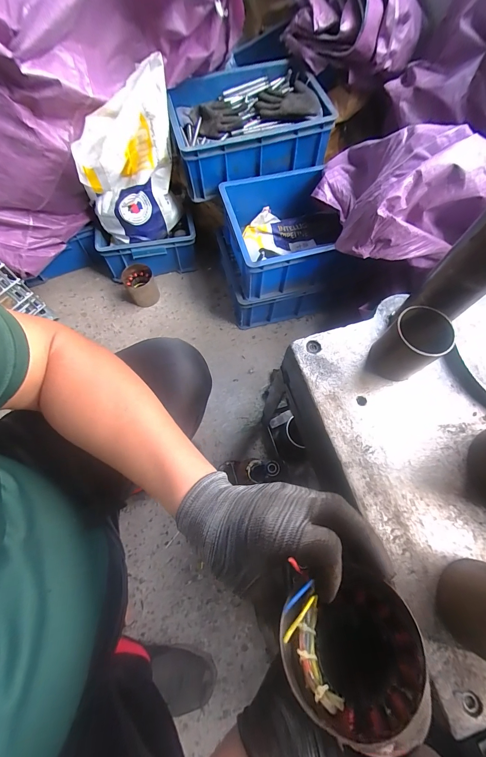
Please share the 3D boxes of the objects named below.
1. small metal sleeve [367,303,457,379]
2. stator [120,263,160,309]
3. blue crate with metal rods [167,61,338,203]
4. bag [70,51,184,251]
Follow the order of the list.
[{"bbox_3d":[0.216,-0.040,0.401,0.076,0.087,0.070,-33,73,-13],"label":"small metal sleeve"},{"bbox_3d":[-0.329,-0.300,0.974,0.095,0.085,0.100,-23,71,-10],"label":"stator"},{"bbox_3d":[0.004,-0.705,0.835,0.392,0.146,0.324,-12,70,-6],"label":"blue crate with metal rods"},{"bbox_3d":[-0.277,-0.533,0.772,0.270,0.317,0.126,-33,73,-13],"label":"bag"}]

